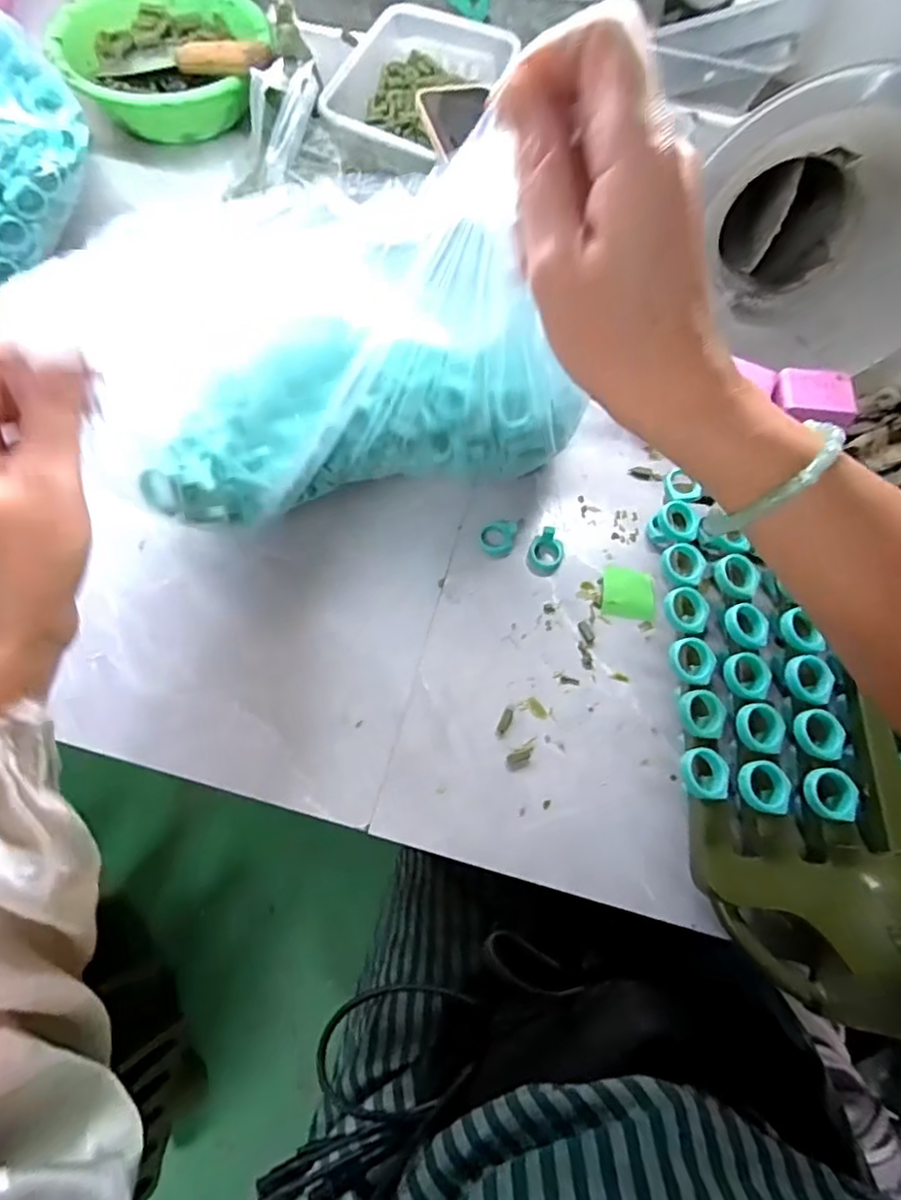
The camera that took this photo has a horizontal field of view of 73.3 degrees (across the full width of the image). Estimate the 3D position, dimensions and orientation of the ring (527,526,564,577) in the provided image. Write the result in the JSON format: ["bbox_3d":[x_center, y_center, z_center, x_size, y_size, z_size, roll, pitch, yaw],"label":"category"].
[{"bbox_3d":[0.071,-0.036,0.450,0.026,0.019,0.030,32,71,9],"label":"ring"}]

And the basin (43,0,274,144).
[{"bbox_3d":[-0.285,-0.559,0.620,0.195,0.068,0.196,1,69,-3],"label":"basin"}]

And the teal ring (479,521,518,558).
[{"bbox_3d":[0.035,-0.046,0.456,0.026,0.018,0.024,1,69,-3],"label":"teal ring"}]

